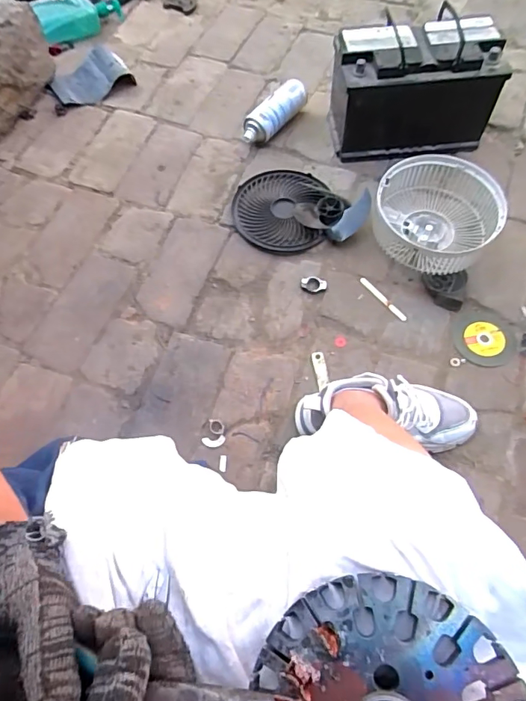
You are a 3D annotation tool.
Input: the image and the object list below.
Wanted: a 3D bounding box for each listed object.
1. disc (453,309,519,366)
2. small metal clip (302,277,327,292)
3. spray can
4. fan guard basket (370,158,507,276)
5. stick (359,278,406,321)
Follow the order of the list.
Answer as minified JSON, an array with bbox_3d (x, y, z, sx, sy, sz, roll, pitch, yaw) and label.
[{"bbox_3d":[0.382,-0.020,0.811,0.099,0.006,0.100,10,68,13],"label":"disc"},{"bbox_3d":[0.093,-0.120,0.862,0.046,0.010,0.029,5,69,4],"label":"small metal clip"},{"bbox_3d":[0.026,-0.523,1.041,0.173,0.058,0.070,-41,70,-15],"label":"spray can"},{"bbox_3d":[0.312,-0.243,0.862,0.209,0.112,0.211,-1,65,2],"label":"fan guard basket"},{"bbox_3d":[0.218,-0.093,0.857,0.012,0.005,0.112,-43,76,-2],"label":"stick"}]

